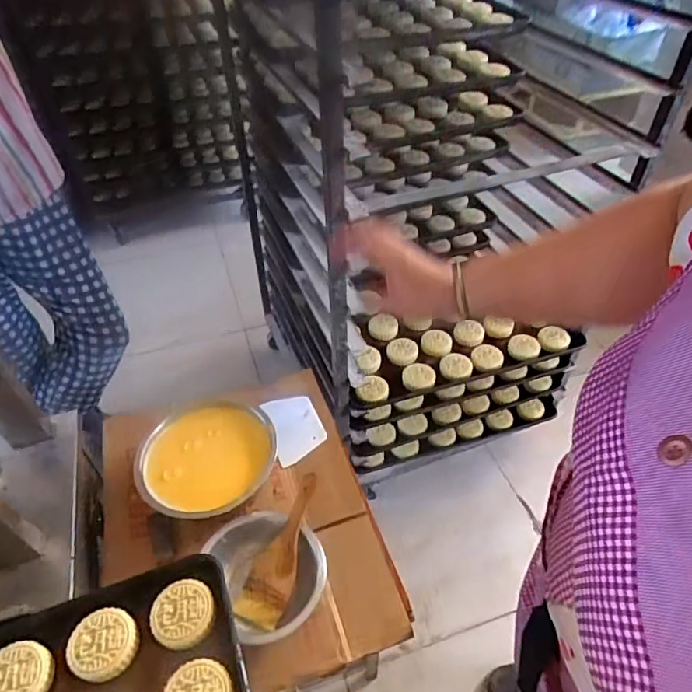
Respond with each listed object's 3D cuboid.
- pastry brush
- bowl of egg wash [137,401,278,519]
[{"bbox_3d":[-0.094,0.300,0.793,0.073,0.014,0.218,15,68,18],"label":"pastry brush"},{"bbox_3d":[-0.232,0.196,0.906,0.203,0.086,0.227,20,50,22],"label":"bowl of egg wash"}]

